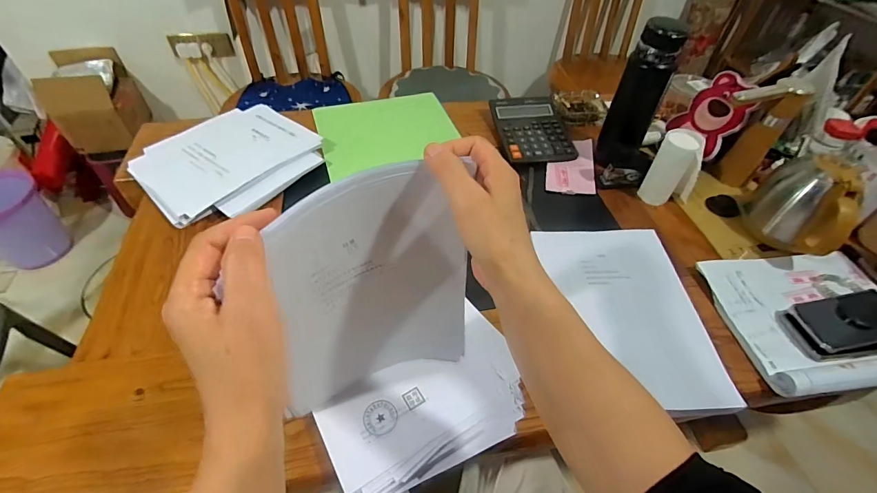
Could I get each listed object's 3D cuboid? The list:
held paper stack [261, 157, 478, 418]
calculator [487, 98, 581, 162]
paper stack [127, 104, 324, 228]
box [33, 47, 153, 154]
[{"bbox_3d":[-0.062,0.058,0.394,0.198,0.302,0.022,-20,53,-19],"label":"held paper stack"},{"bbox_3d":[0.211,-0.269,0.906,0.153,0.034,0.209,-5,49,-7],"label":"calculator"},{"bbox_3d":[-0.404,-0.175,0.791,0.292,0.021,0.312,34,56,24],"label":"paper stack"},{"bbox_3d":[-1.195,-0.509,1.413,0.230,0.248,0.247,-14,51,-14],"label":"box"}]

